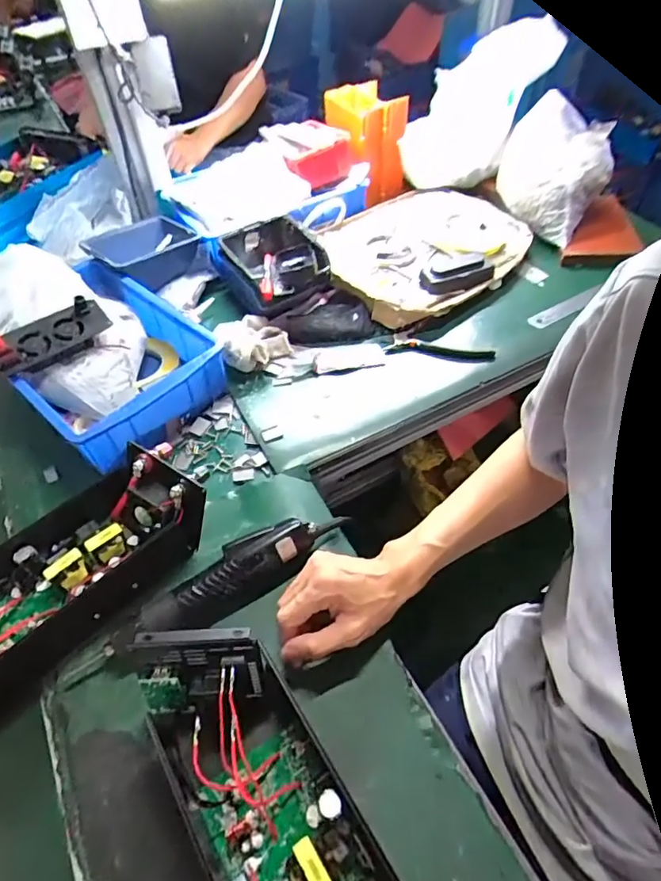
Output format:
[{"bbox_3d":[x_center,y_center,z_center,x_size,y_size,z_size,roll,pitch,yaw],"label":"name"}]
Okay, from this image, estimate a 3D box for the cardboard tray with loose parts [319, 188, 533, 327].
[{"bbox_3d":[0.138,-0.302,0.809,0.293,0.041,0.251,-32,56,-20],"label":"cardboard tray with loose parts"}]

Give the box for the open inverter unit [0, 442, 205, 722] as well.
[{"bbox_3d":[-0.261,0.133,0.481,0.123,0.085,0.310,32,60,26],"label":"open inverter unit"}]

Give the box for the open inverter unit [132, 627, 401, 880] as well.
[{"bbox_3d":[-0.037,0.262,0.352,0.102,0.098,0.303,-30,56,-19],"label":"open inverter unit"}]

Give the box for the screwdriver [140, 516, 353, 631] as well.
[{"bbox_3d":[-0.073,0.123,0.505,0.218,0.039,0.048,-26,54,-16],"label":"screwdriver"}]

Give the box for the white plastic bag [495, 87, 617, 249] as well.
[{"bbox_3d":[0.340,-0.421,0.816,0.130,0.156,0.174,-38,59,-24],"label":"white plastic bag"}]

